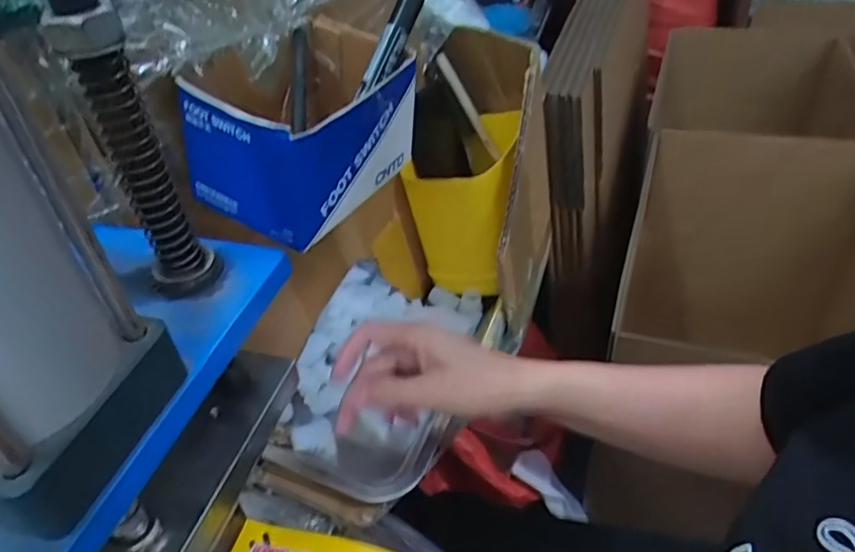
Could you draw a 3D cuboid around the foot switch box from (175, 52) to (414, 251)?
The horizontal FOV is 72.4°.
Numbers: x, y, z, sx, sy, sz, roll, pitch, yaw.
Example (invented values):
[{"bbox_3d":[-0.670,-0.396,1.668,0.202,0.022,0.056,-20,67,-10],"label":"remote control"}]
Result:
[{"bbox_3d":[-0.067,-0.084,0.340,0.090,0.074,0.119,17,44,22],"label":"foot switch box"}]

